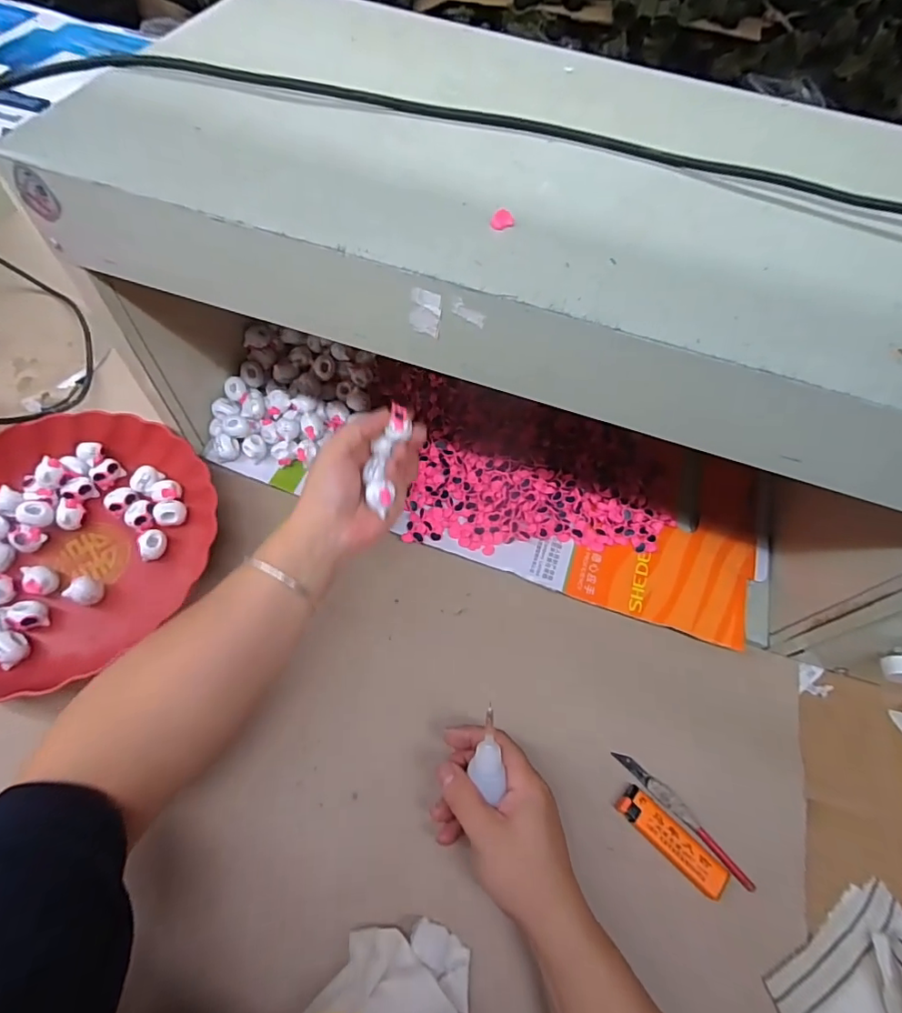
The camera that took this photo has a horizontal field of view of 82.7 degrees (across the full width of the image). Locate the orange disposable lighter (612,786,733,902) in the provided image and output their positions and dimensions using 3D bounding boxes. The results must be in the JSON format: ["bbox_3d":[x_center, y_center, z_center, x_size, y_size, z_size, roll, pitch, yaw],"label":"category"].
[{"bbox_3d":[0.160,0.240,0.369,0.081,0.013,0.024,42,72,13],"label":"orange disposable lighter"}]

